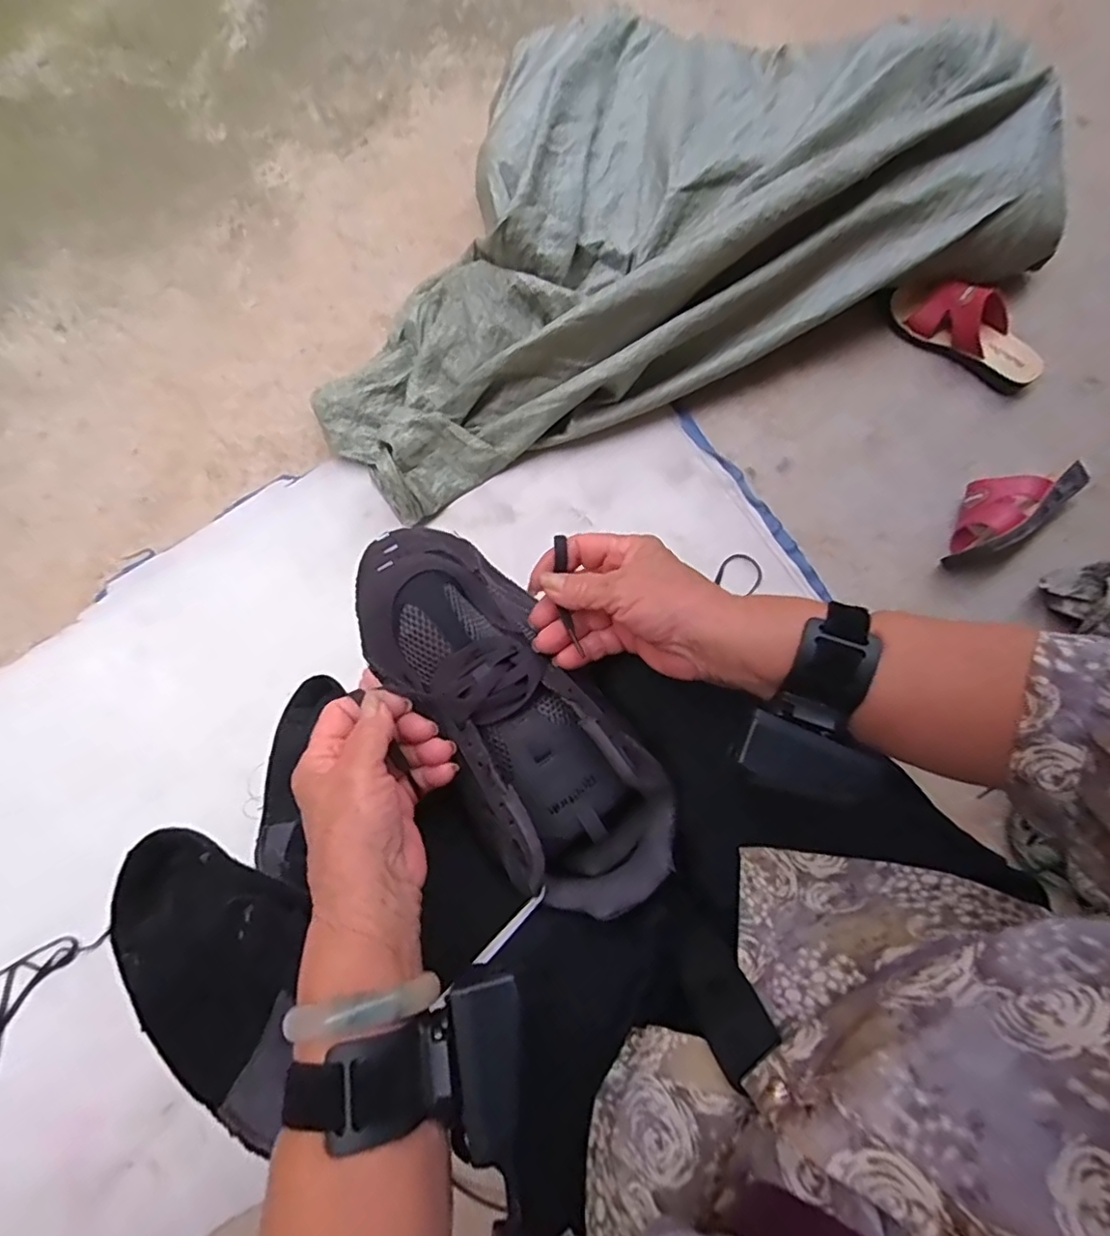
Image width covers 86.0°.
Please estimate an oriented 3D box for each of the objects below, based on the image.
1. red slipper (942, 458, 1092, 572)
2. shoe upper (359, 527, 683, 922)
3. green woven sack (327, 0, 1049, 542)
[{"bbox_3d":[0.626,-0.158,0.824,0.220,0.074,0.096,-37,79,-7],"label":"red slipper"},{"bbox_3d":[-0.032,0.054,0.382,0.103,0.090,0.279,-36,84,-6],"label":"shoe upper"},{"bbox_3d":[0.145,-0.576,0.863,1.100,0.197,0.501,-23,77,-4],"label":"green woven sack"}]

